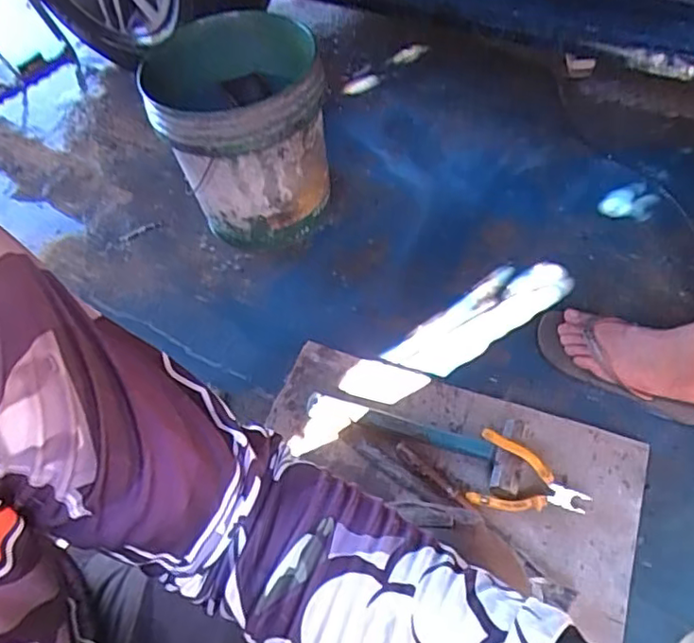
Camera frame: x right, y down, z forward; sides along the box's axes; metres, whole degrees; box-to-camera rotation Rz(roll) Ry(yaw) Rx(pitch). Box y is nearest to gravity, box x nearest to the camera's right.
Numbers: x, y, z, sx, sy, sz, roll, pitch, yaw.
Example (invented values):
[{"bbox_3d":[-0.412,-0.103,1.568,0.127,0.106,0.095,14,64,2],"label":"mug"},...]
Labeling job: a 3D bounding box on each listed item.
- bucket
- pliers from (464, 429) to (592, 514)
[{"bbox_3d":[-0.184,-0.326,1.116,0.278,0.329,0.325,-11,52,-2],"label":"bucket"},{"bbox_3d":[0.246,0.211,0.818,0.149,0.015,0.092,18,74,7],"label":"pliers"}]

